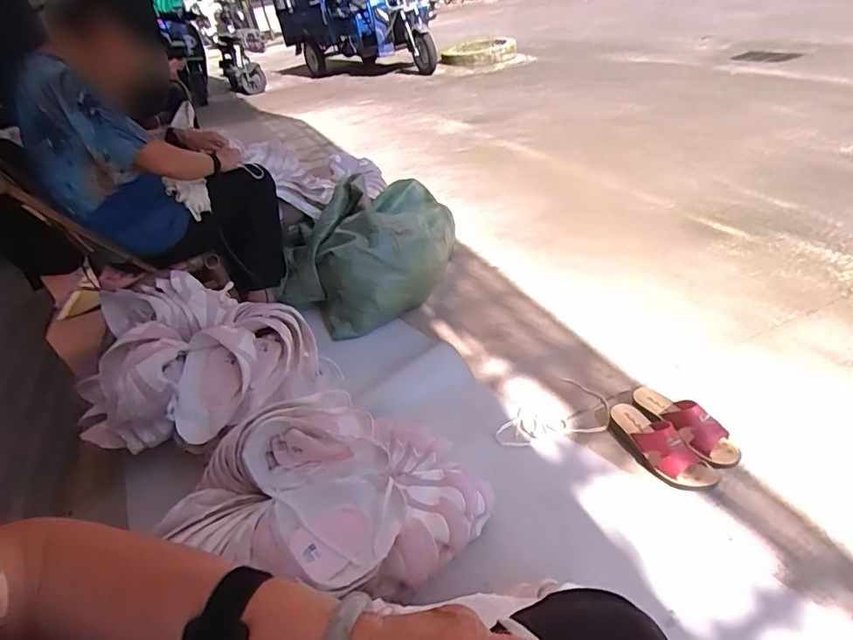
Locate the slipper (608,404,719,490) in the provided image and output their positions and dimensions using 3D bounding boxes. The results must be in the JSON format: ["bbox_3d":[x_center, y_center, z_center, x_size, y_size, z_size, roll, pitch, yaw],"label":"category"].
[{"bbox_3d":[0.452,0.236,0.960,0.089,0.080,0.224,-23,39,-22],"label":"slipper"}]

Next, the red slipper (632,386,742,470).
[{"bbox_3d":[0.522,0.200,0.999,0.078,0.068,0.230,-19,37,-18],"label":"red slipper"}]

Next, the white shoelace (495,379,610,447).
[{"bbox_3d":[0.286,0.219,1.073,0.269,0.011,0.156,-27,40,-27],"label":"white shoelace"}]

